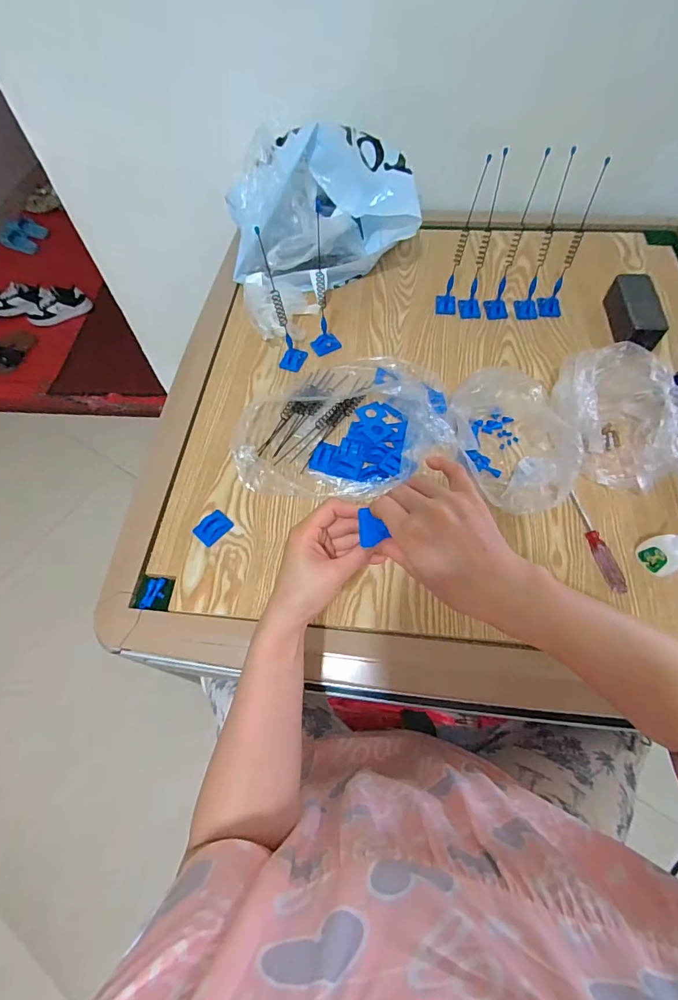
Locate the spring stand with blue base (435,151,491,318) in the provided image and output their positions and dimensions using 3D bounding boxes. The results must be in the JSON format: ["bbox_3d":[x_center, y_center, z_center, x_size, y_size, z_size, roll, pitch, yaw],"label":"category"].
[{"bbox_3d":[0.183,-0.388,0.664,0.036,0.217,0.040,9,62,7],"label":"spring stand with blue base"}]

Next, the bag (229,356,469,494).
[{"bbox_3d":[0.005,-0.129,0.604,0.290,0.090,0.250,-3,61,1],"label":"bag"}]

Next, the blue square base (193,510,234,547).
[{"bbox_3d":[-0.164,0.036,0.570,0.046,0.005,0.035,-42,68,-18],"label":"blue square base"}]

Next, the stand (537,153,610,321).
[{"bbox_3d":[0.354,-0.373,0.658,0.042,0.200,0.045,22,65,14],"label":"stand"}]

